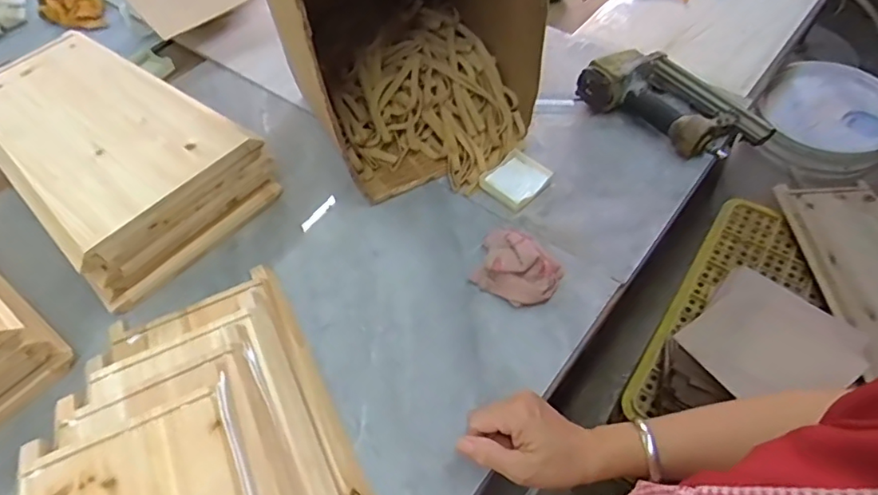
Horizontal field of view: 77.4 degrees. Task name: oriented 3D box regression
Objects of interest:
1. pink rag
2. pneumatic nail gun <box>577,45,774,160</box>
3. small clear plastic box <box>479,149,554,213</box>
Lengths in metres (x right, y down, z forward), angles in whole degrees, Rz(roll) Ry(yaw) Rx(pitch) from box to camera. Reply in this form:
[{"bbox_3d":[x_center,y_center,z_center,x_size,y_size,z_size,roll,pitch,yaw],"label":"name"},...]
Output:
[{"bbox_3d":[0.089,0.022,0.640,0.099,0.048,0.071,26,60,21],"label":"pink rag"},{"bbox_3d":[0.342,-0.214,0.778,0.155,0.061,0.235,-38,60,-21],"label":"pneumatic nail gun"},{"bbox_3d":[0.108,-0.093,0.740,0.070,0.017,0.084,36,64,26],"label":"small clear plastic box"}]

